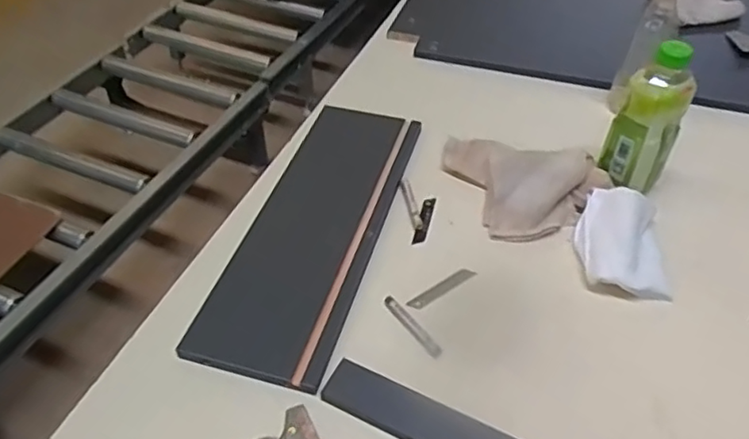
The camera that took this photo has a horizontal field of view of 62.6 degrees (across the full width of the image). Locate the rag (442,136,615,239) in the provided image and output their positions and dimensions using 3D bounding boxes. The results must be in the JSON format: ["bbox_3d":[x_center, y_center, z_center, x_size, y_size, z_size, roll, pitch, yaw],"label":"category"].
[{"bbox_3d":[0.216,-0.071,0.902,0.185,0.048,0.218,-17,49,-14],"label":"rag"}]

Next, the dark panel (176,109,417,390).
[{"bbox_3d":[-0.076,-0.001,0.853,0.169,0.025,0.493,12,49,11],"label":"dark panel"}]

